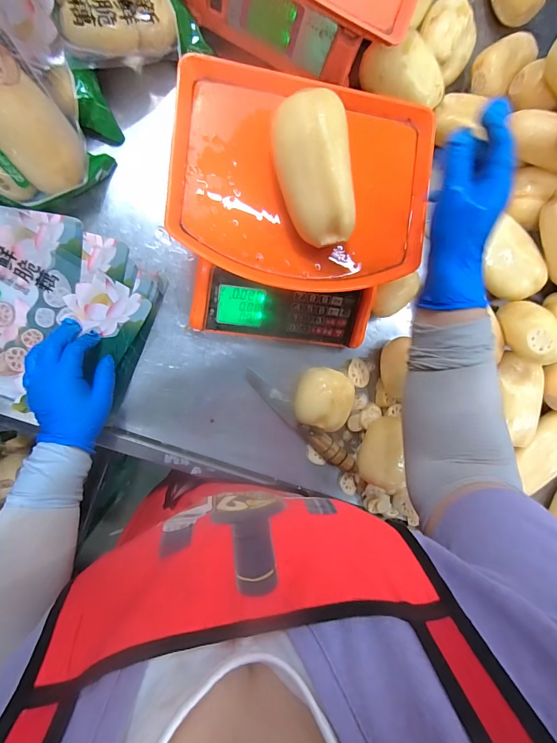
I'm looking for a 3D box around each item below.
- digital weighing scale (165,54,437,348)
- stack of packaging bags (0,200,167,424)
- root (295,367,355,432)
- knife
[{"bbox_3d":[0.019,-0.182,0.435,0.277,0.105,0.270,6,92,-8],"label":"digital weighing scale"},{"bbox_3d":[-0.356,-0.087,0.436,0.368,0.043,0.241,21,89,-9],"label":"stack of packaging bags"},{"bbox_3d":[0.062,0.036,0.494,0.072,0.062,0.079,0,92,-8],"label":"root"},{"bbox_3d":[0.035,0.075,0.513,0.213,0.026,0.030,45,86,-8],"label":"knife"}]

